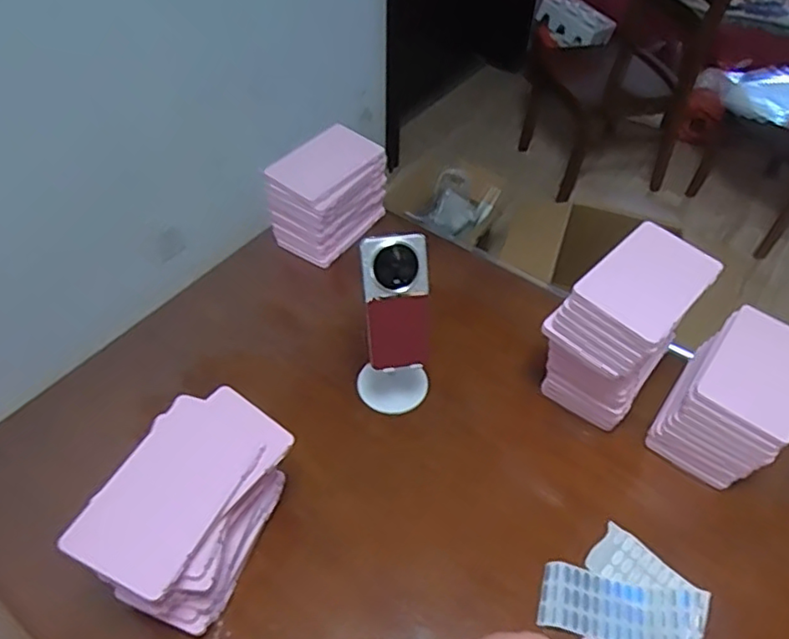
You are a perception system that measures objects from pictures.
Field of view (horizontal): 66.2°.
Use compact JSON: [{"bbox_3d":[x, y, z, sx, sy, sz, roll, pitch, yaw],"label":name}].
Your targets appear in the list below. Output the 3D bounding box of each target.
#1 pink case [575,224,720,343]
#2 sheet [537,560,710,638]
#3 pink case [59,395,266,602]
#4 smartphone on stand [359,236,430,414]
[{"bbox_3d":[0.290,-0.047,0.686,0.103,0.016,0.159,37,57,26],"label":"pink case"},{"bbox_3d":[0.245,0.312,0.651,0.168,0.022,0.067,10,50,7],"label":"sheet"},{"bbox_3d":[-0.218,0.164,0.588,0.108,0.018,0.177,19,51,15],"label":"pink case"},{"bbox_3d":[0.001,0.012,0.768,0.091,0.227,0.100,3,49,1],"label":"smartphone on stand"}]

